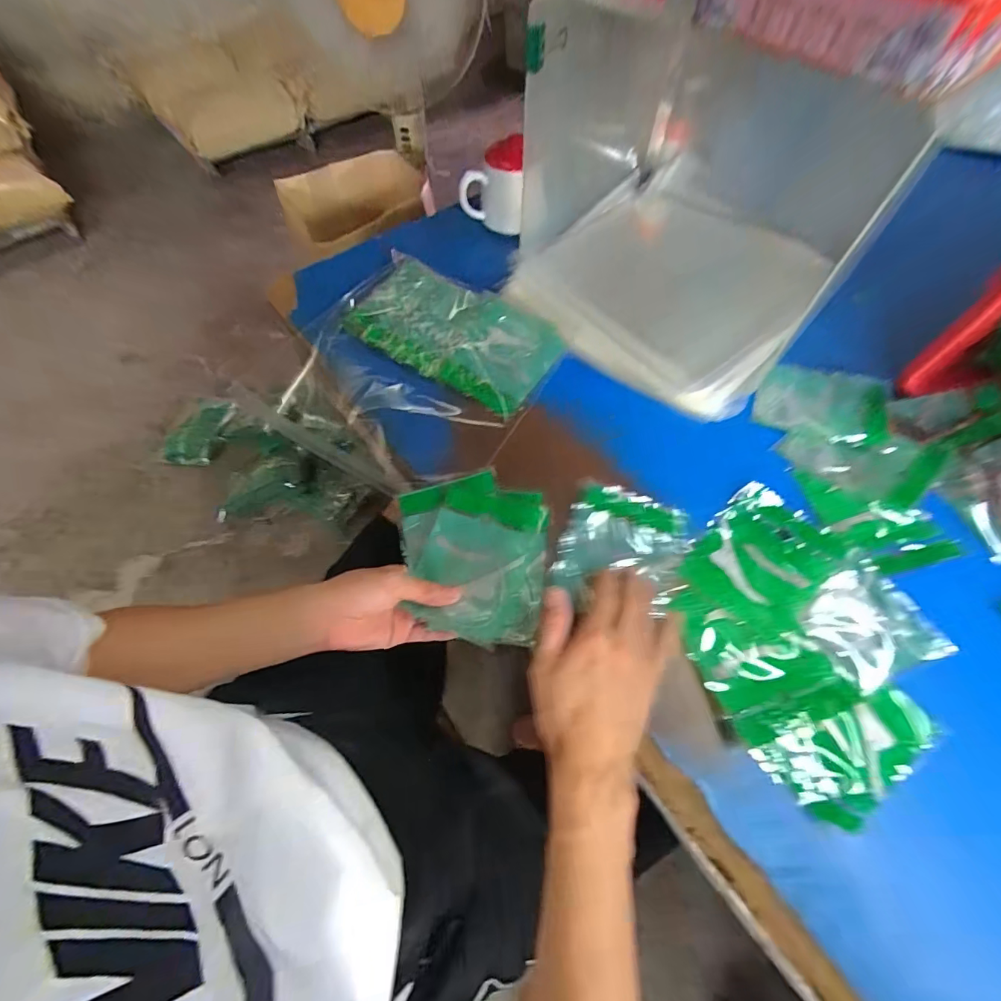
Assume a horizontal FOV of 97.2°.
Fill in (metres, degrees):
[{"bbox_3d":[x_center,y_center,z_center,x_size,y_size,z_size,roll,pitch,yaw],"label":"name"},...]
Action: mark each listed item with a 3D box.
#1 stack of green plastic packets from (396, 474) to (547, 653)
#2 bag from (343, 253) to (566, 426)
[{"bbox_3d":[-0.025,0.052,0.419,0.137,0.039,0.165,-6,61,-4],"label":"stack of green plastic packets"},{"bbox_3d":[-0.061,-0.217,0.556,0.271,0.033,0.144,31,67,18],"label":"bag"}]

